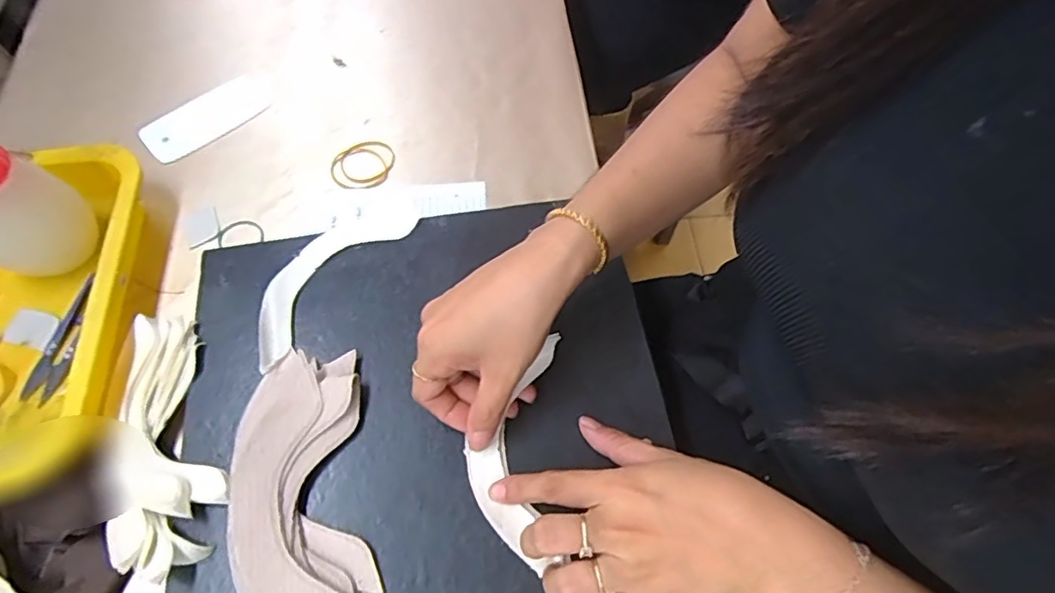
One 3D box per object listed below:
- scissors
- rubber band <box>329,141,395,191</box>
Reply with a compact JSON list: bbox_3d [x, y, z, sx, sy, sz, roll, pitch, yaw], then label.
[{"bbox_3d":[-0.327,0.029,0.408,0.023,0.013,0.090,7,63,2],"label":"scissors"},{"bbox_3d":[-0.139,-0.111,0.488,0.055,0.005,0.050,1,63,-2],"label":"rubber band"}]

